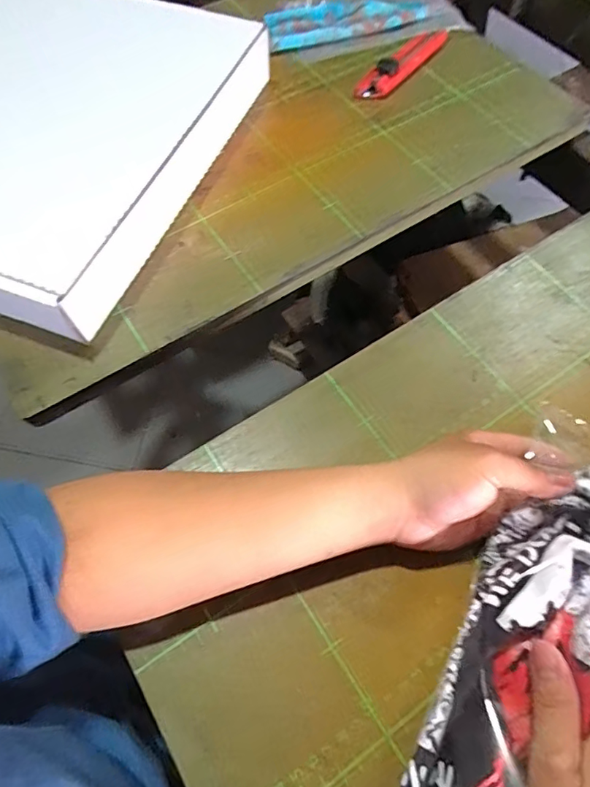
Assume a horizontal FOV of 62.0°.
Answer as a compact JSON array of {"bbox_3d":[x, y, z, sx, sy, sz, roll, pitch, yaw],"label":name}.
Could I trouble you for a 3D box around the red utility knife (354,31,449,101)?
[{"bbox_3d":[0.117,-0.360,0.535,0.033,0.012,0.147,34,67,15],"label":"red utility knife"}]

